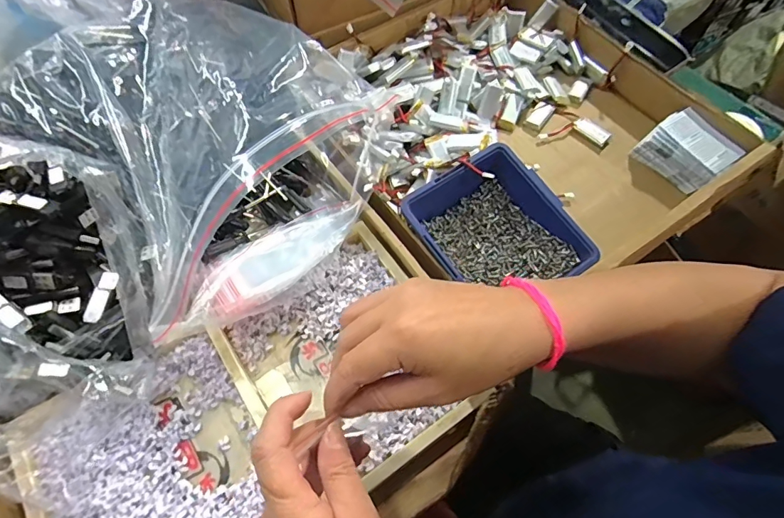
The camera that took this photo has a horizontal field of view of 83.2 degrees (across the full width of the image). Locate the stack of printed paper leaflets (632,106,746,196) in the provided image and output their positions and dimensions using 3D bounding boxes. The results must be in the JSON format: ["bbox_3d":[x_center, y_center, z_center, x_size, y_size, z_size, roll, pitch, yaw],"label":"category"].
[{"bbox_3d":[0.306,-0.111,0.460,0.055,0.042,0.075,-34,67,-16],"label":"stack of printed paper leaflets"}]

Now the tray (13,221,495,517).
[{"bbox_3d":[-0.102,0.123,0.345,0.315,0.031,0.181,-32,67,-14],"label":"tray"}]

